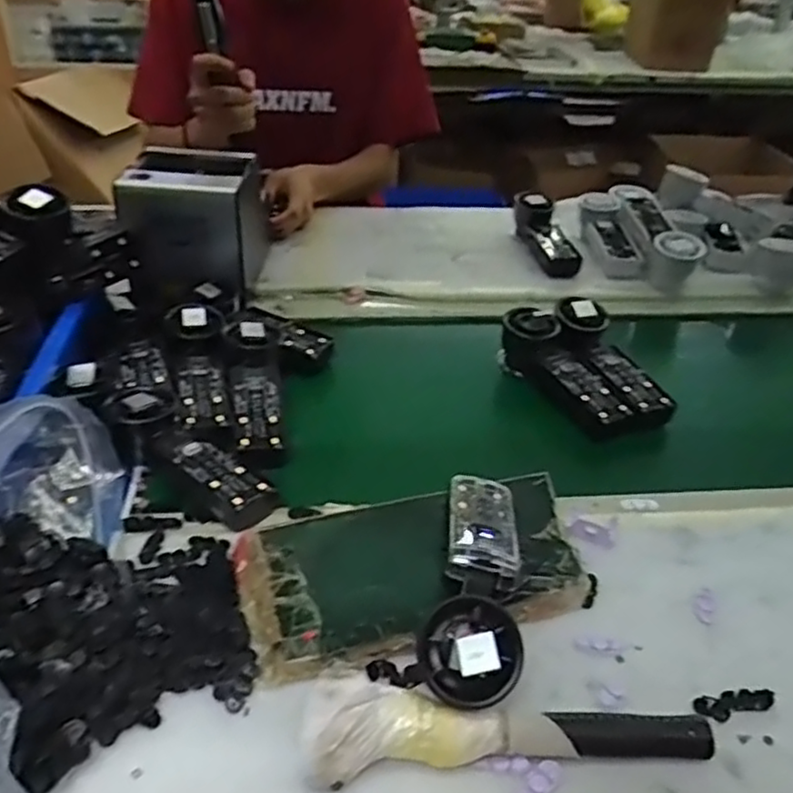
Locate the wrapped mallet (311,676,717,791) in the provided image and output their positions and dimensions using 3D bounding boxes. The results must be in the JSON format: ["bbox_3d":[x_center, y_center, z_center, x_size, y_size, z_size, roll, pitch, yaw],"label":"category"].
[{"bbox_3d":[0.061,0.182,0.393,0.227,0.036,0.051,0,35,-7],"label":"wrapped mallet"}]

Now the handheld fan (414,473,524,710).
[{"bbox_3d":[0.051,0.108,0.434,0.055,0.052,0.161,8,34,9],"label":"handheld fan"}]

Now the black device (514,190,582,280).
[{"bbox_3d":[0.197,-0.212,0.927,0.058,0.057,0.156,-1,34,-5],"label":"black device"}]

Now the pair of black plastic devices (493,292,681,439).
[{"bbox_3d":[0.184,-0.033,0.680,0.100,0.056,0.156,-13,38,-24],"label":"pair of black plastic devices"}]

